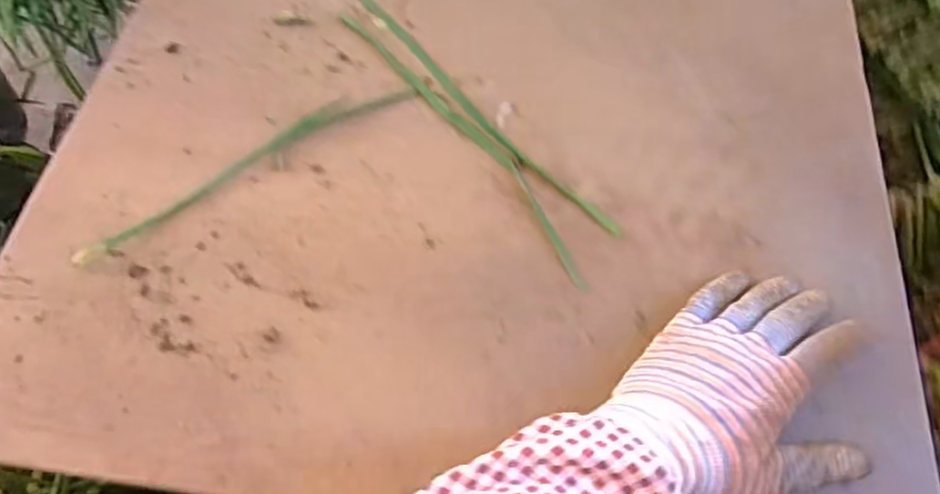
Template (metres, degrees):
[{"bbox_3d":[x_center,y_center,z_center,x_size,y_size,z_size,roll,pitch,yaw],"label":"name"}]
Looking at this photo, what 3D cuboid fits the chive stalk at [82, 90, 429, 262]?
[{"bbox_3d":[-0.159,-0.063,0.486,0.257,0.004,0.034,-31,64,-14],"label":"chive stalk"}]

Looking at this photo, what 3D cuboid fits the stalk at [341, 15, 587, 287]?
[{"bbox_3d":[-0.007,-0.087,0.492,0.024,0.005,0.297,-33,64,-15],"label":"stalk"}]

